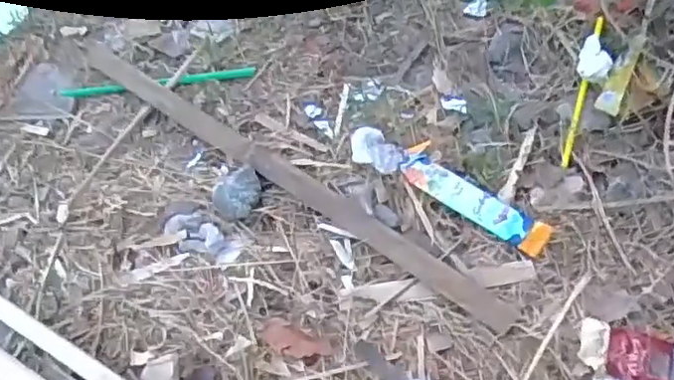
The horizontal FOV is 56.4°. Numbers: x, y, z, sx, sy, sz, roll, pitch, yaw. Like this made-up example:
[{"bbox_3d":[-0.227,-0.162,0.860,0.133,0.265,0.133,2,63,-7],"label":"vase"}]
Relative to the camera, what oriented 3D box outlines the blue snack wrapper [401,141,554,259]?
[{"bbox_3d":[0.124,0.009,0.581,0.150,0.012,0.045,39,67,25],"label":"blue snack wrapper"}]

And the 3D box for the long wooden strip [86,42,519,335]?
[{"bbox_3d":[-0.069,-0.026,0.615,0.537,0.014,0.025,32,64,22],"label":"long wooden strip"}]

